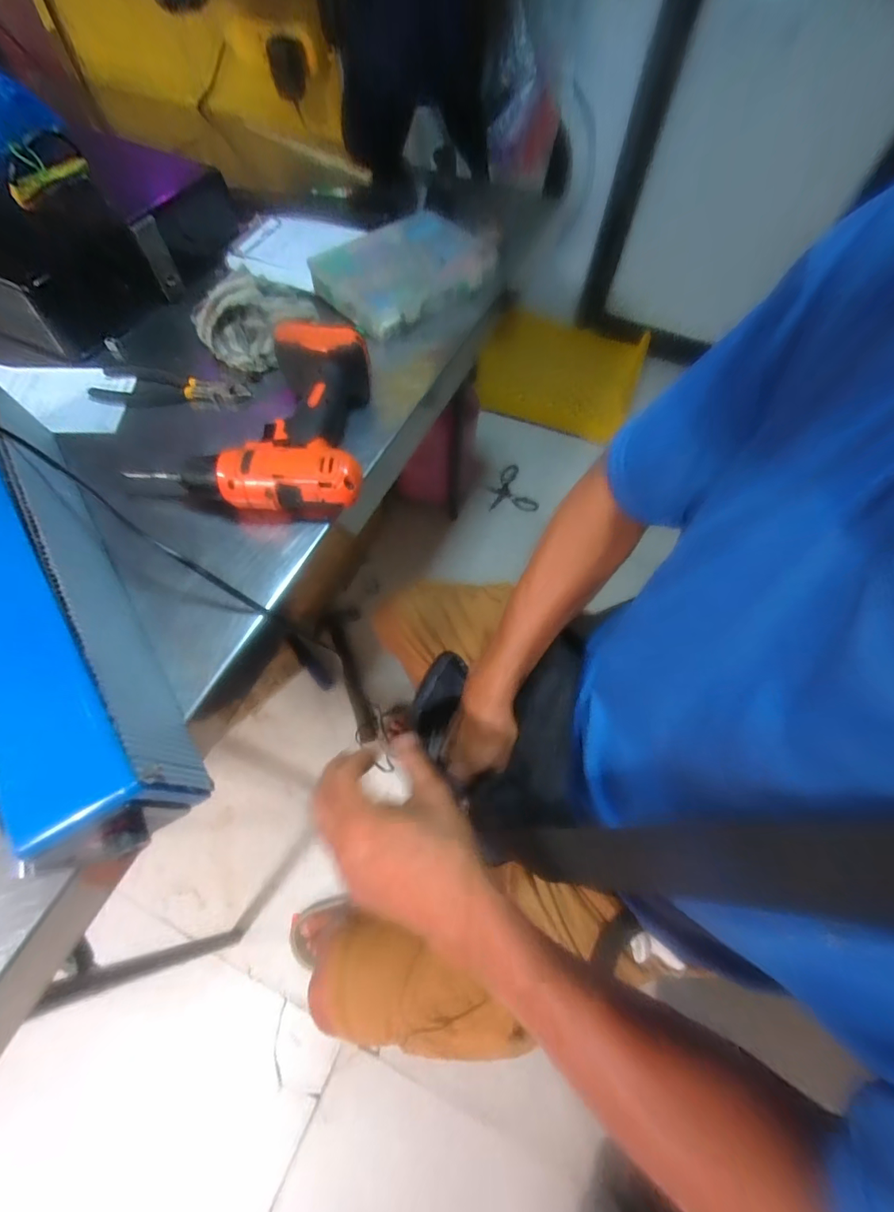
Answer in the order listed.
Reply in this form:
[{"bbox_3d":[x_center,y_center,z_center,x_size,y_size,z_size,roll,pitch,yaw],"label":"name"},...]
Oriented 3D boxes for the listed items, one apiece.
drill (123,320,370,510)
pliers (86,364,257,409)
[{"bbox_3d":[-0.161,-0.164,0.419,0.169,0.078,0.174,-1,62,-3],"label":"drill"},{"bbox_3d":[-0.285,-0.221,0.476,0.151,0.020,0.058,11,62,4],"label":"pliers"}]

